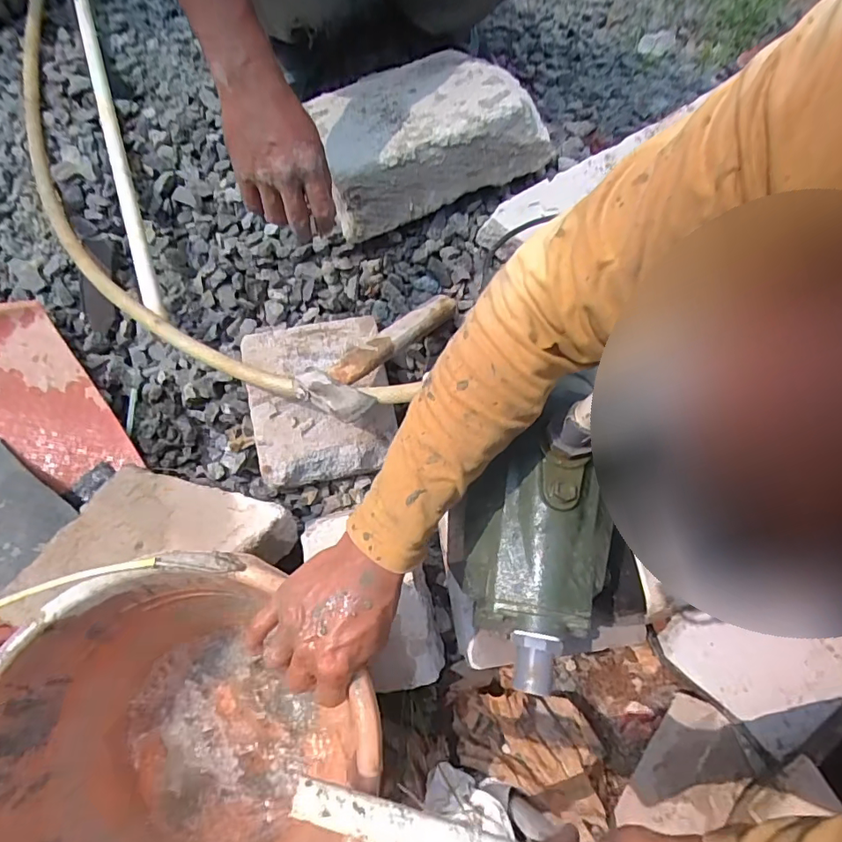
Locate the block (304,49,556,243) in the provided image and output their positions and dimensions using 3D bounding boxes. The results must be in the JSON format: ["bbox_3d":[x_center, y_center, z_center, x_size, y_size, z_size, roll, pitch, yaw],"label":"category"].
[{"bbox_3d":[0.001,-0.402,0.686,0.307,0.109,0.193,-21,65,-12],"label":"block"}]

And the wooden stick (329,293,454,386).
[{"bbox_3d":[-0.032,-0.106,0.614,0.043,0.024,0.238,36,51,16],"label":"wooden stick"}]

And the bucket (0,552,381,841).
[{"bbox_3d":[-0.177,0.255,0.395,0.242,0.199,0.268,-36,69,-18],"label":"bucket"}]

